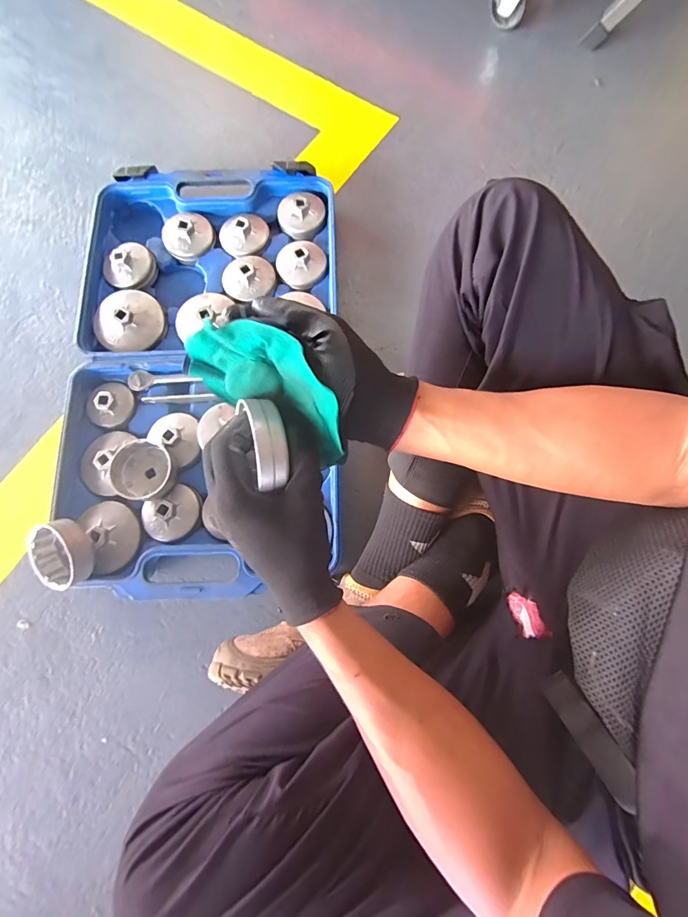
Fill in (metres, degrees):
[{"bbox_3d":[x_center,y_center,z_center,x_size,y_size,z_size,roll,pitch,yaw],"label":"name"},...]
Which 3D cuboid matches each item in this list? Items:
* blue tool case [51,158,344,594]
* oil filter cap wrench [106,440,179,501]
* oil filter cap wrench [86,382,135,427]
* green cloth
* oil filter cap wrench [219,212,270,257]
[{"bbox_3d":[-0.201,-0.142,0.582,0.383,0.060,0.644,-2,77,0],"label":"blue tool case"},{"bbox_3d":[-0.269,0.018,0.531,0.076,0.036,0.073,0,77,1],"label":"oil filter cap wrench"},{"bbox_3d":[-0.337,-0.080,0.567,0.066,0.025,0.058,-40,79,-8],"label":"oil filter cap wrench"},{"bbox_3d":[-0.055,-0.054,0.306,0.146,0.095,0.020,35,53,-5],"label":"green cloth"},{"bbox_3d":[-0.162,-0.365,0.633,0.077,0.028,0.075,-20,77,-4],"label":"oil filter cap wrench"}]

